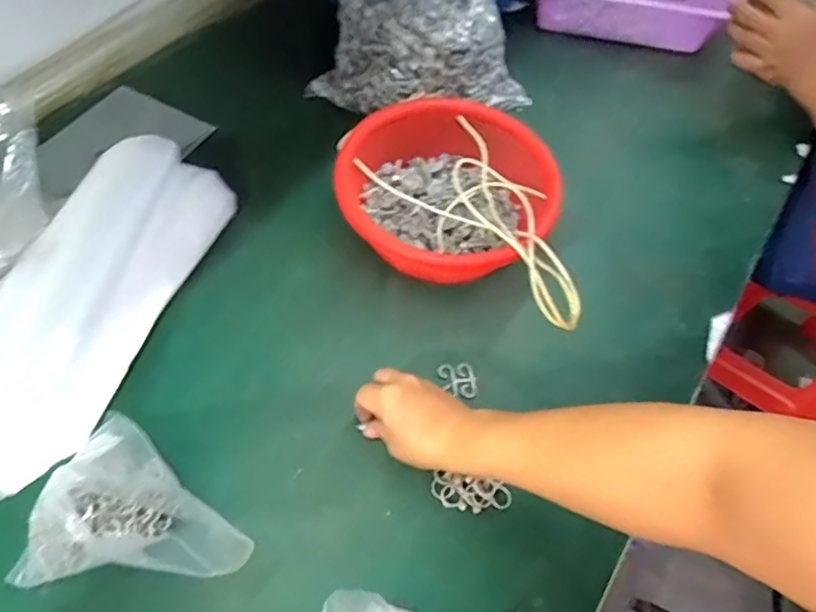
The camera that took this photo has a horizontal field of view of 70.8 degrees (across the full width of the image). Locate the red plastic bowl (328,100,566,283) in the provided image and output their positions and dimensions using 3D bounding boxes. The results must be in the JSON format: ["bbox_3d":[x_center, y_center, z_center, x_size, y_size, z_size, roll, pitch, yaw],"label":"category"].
[{"bbox_3d":[0.037,-0.119,0.610,0.226,0.086,0.208,2,59,-3],"label":"red plastic bowl"}]

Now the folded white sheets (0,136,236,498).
[{"bbox_3d":[-0.300,-0.014,0.537,0.130,0.051,0.362,15,60,5],"label":"folded white sheets"}]

